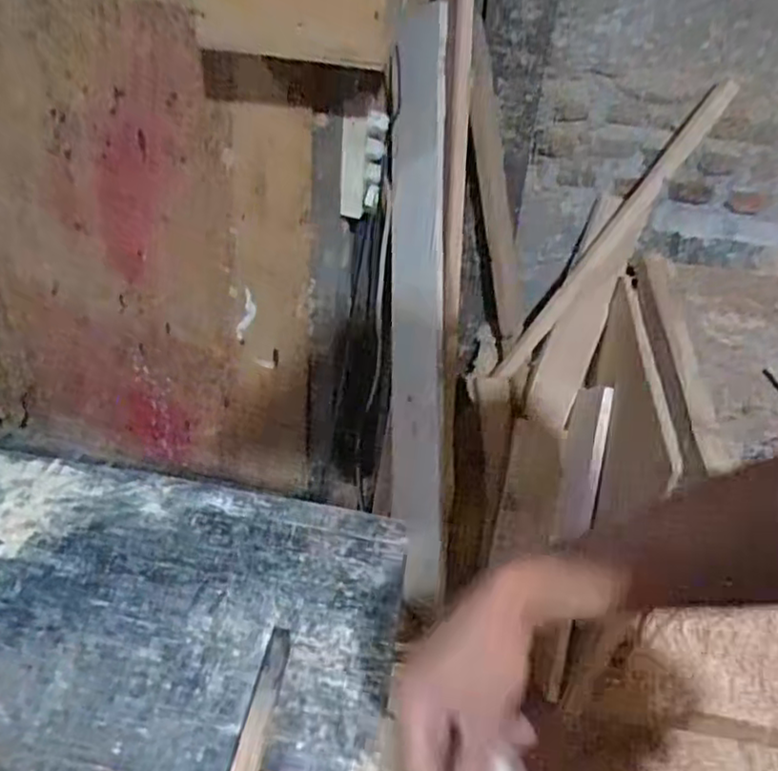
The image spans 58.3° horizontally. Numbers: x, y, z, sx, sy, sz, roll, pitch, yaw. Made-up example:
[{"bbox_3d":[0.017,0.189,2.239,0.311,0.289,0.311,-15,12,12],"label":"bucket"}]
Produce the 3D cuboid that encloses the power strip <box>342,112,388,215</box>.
[{"bbox_3d":[-0.045,-0.371,1.187,0.070,0.178,0.059,3,40,-2],"label":"power strip"}]

